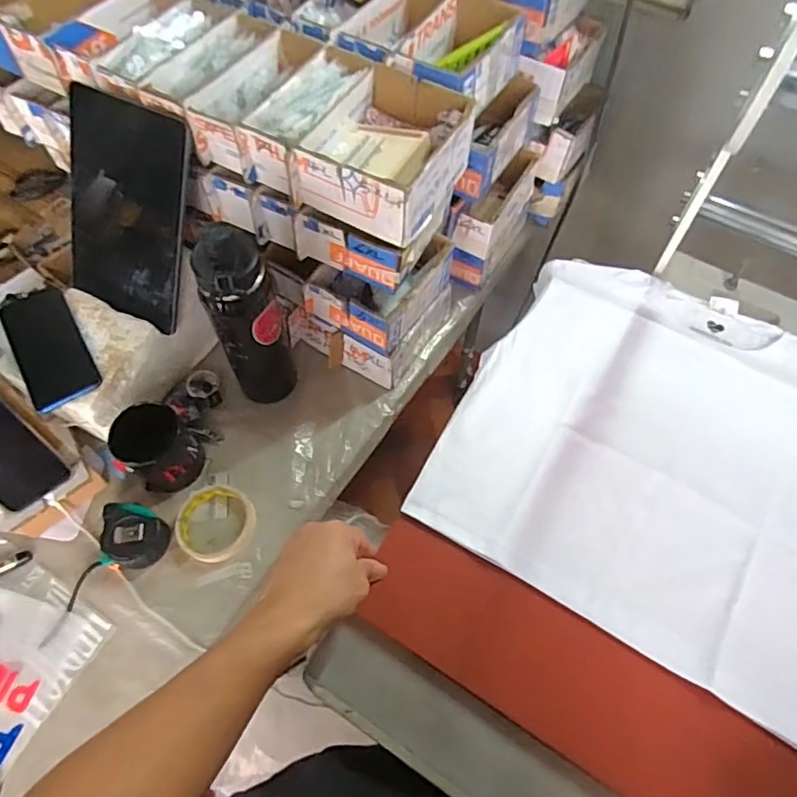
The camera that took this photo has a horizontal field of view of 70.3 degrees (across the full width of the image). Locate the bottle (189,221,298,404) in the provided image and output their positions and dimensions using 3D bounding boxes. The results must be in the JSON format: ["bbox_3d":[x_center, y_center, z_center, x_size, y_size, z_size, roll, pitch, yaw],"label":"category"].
[{"bbox_3d":[-0.177,-0.095,0.689,0.089,0.275,0.097,-16,63,-9],"label":"bottle"}]

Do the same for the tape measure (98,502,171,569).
[{"bbox_3d":[-0.319,0.162,0.677,0.075,0.045,0.073,1,61,0],"label":"tape measure"}]

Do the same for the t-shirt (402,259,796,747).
[{"bbox_3d":[0.293,0.042,0.610,0.417,0.012,0.433,29,65,14],"label":"t-shirt"}]

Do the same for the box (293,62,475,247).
[{"bbox_3d":[-0.012,-0.266,0.614,0.135,0.070,0.165,27,65,14],"label":"box"}]

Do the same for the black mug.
[{"bbox_3d":[-0.296,0.062,0.701,0.079,0.097,0.073,0,61,0],"label":"black mug"}]

